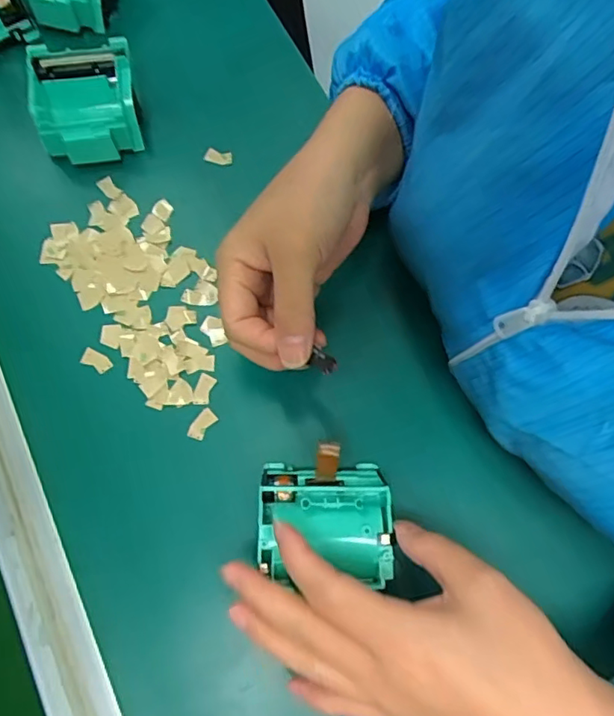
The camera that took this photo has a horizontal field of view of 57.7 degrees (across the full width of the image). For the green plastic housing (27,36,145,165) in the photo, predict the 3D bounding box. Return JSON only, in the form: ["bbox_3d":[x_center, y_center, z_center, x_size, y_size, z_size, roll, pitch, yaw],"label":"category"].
[{"bbox_3d":[-0.159,-0.183,0.404,0.070,0.041,0.073,-8,73,-5],"label":"green plastic housing"}]

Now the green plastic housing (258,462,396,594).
[{"bbox_3d":[0.010,0.092,0.321,0.073,0.034,0.064,0,72,-2],"label":"green plastic housing"}]

